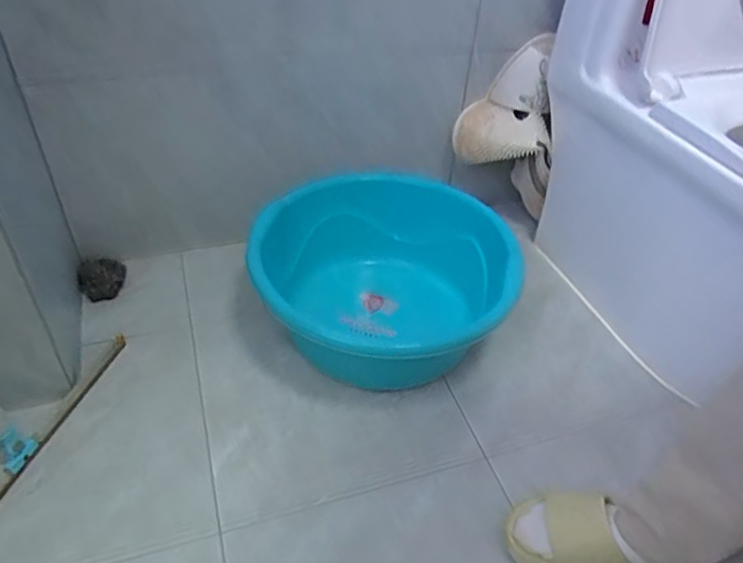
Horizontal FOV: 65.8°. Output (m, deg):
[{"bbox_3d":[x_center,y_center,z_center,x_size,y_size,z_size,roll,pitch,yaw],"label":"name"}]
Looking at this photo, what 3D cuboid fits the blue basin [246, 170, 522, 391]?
[{"bbox_3d":[0.041,-0.009,1.039,0.437,0.191,0.392,31,47,26],"label":"blue basin"}]

